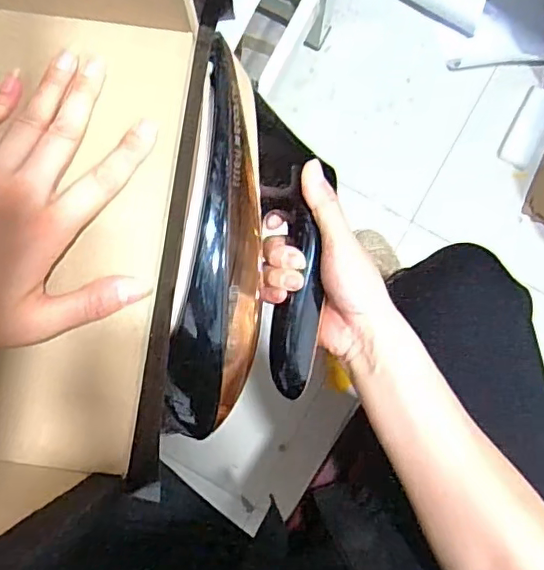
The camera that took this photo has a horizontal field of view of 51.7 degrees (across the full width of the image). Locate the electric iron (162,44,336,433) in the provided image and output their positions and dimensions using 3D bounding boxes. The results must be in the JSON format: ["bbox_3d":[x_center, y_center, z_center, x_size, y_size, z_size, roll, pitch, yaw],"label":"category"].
[{"bbox_3d":[-0.043,-0.029,0.387,0.110,0.123,0.228,9,96,34],"label":"electric iron"}]

